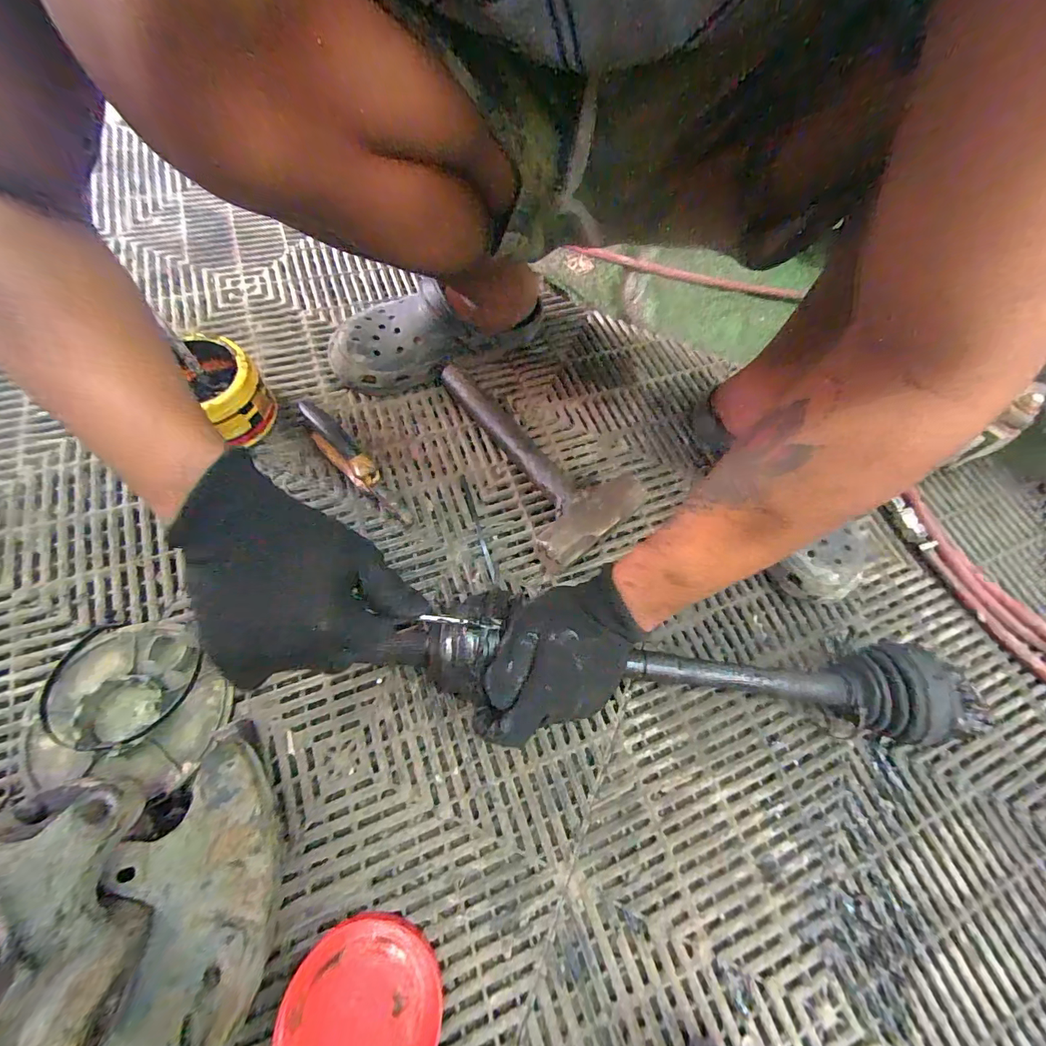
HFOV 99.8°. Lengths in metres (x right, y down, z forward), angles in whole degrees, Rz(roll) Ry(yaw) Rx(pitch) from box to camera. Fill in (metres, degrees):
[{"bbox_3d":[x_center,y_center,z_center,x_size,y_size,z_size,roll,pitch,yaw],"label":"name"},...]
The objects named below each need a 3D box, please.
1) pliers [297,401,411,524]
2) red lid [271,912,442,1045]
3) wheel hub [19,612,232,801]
[{"bbox_3d":[-0.169,-0.057,0.444,0.023,0.046,0.153,-42,92,-19],"label":"pliers"},{"bbox_3d":[-0.108,0.331,0.296,0.101,0.021,0.098,3,65,-6],"label":"red lid"},{"bbox_3d":[-0.309,0.140,0.350,0.136,0.034,0.127,3,65,-6],"label":"wheel hub"}]

